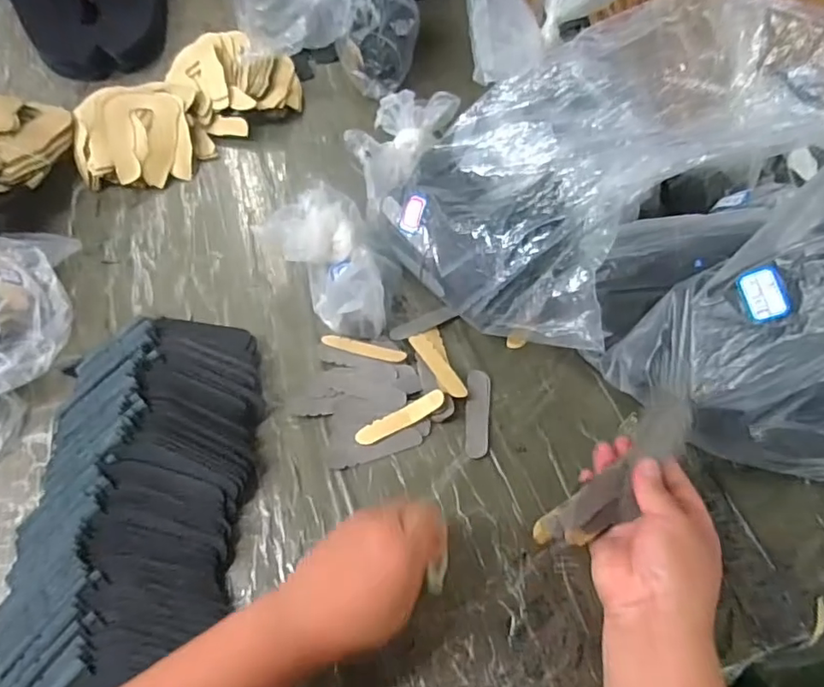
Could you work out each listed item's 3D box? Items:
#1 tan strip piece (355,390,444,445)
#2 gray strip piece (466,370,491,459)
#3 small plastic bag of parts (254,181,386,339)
[{"bbox_3d":[-0.010,0.066,0.486,0.083,0.005,0.017,-28,59,-3],"label":"tan strip piece"},{"bbox_3d":[0.059,0.062,0.496,0.021,0.004,0.082,3,60,4],"label":"gray strip piece"},{"bbox_3d":[-0.079,-0.077,0.550,0.120,0.075,0.153,-19,58,-13],"label":"small plastic bag of parts"}]

